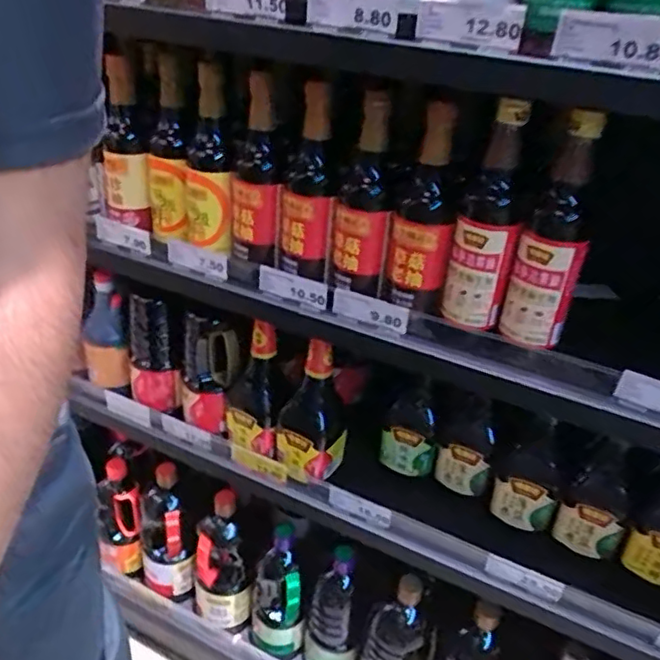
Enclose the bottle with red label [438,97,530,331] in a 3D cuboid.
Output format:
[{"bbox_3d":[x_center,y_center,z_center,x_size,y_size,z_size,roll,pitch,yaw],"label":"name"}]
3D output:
[{"bbox_3d":[0.156,-0.110,0.603,0.060,0.215,0.056,15,32,14],"label":"bottle with red label"}]

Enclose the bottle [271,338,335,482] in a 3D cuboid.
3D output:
[{"bbox_3d":[-0.036,0.108,0.826,0.070,0.204,0.066,2,31,-7],"label":"bottle"}]

